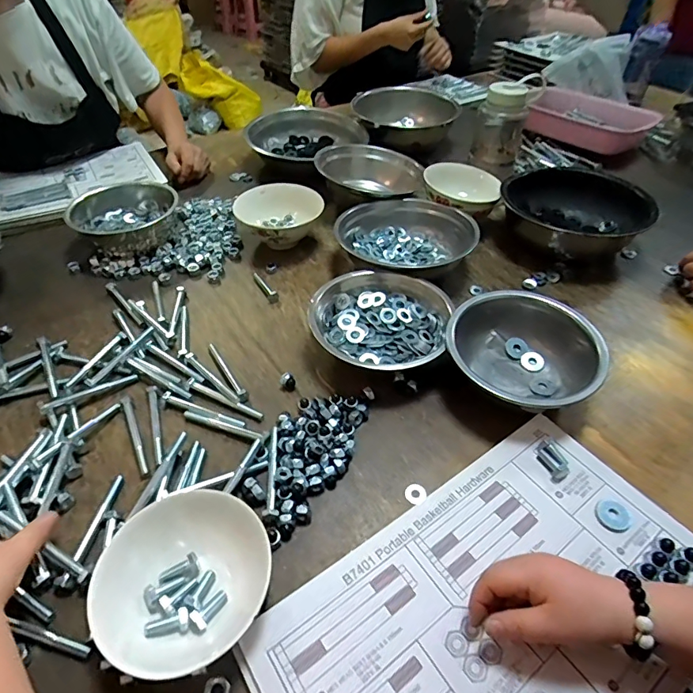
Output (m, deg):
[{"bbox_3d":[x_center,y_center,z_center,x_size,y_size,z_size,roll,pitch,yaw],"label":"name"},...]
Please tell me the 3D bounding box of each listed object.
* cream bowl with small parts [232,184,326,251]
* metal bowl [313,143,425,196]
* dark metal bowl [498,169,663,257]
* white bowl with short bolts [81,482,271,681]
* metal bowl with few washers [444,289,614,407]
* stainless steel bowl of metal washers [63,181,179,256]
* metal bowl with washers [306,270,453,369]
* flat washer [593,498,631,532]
[{"bbox_3d":[-0.120,-0.218,0.749,0.119,0.066,0.125,0,46,0],"label":"cream bowl with small parts"},{"bbox_3d":[0.048,-0.333,0.855,0.194,0.075,0.194,0,46,0],"label":"metal bowl"},{"bbox_3d":[0.380,-0.228,0.760,0.235,0.076,0.201,-5,46,-6],"label":"dark metal bowl"},{"bbox_3d":[-0.131,0.189,0.366,0.128,0.057,0.122,0,46,0],"label":"white bowl with short bolts"},{"bbox_3d":[0.206,0.012,0.532,0.164,0.069,0.169,21,49,18],"label":"metal bowl with few washers"},{"bbox_3d":[-0.364,-0.228,0.742,0.138,0.062,0.154,7,46,6],"label":"stainless steel bowl of metal washers"},{"bbox_3d":[0.043,-0.030,0.578,0.167,0.060,0.170,0,46,0],"label":"metal bowl with washers"},{"bbox_3d":[0.253,0.160,0.421,0.030,0.004,0.032,30,52,25],"label":"flat washer"}]

